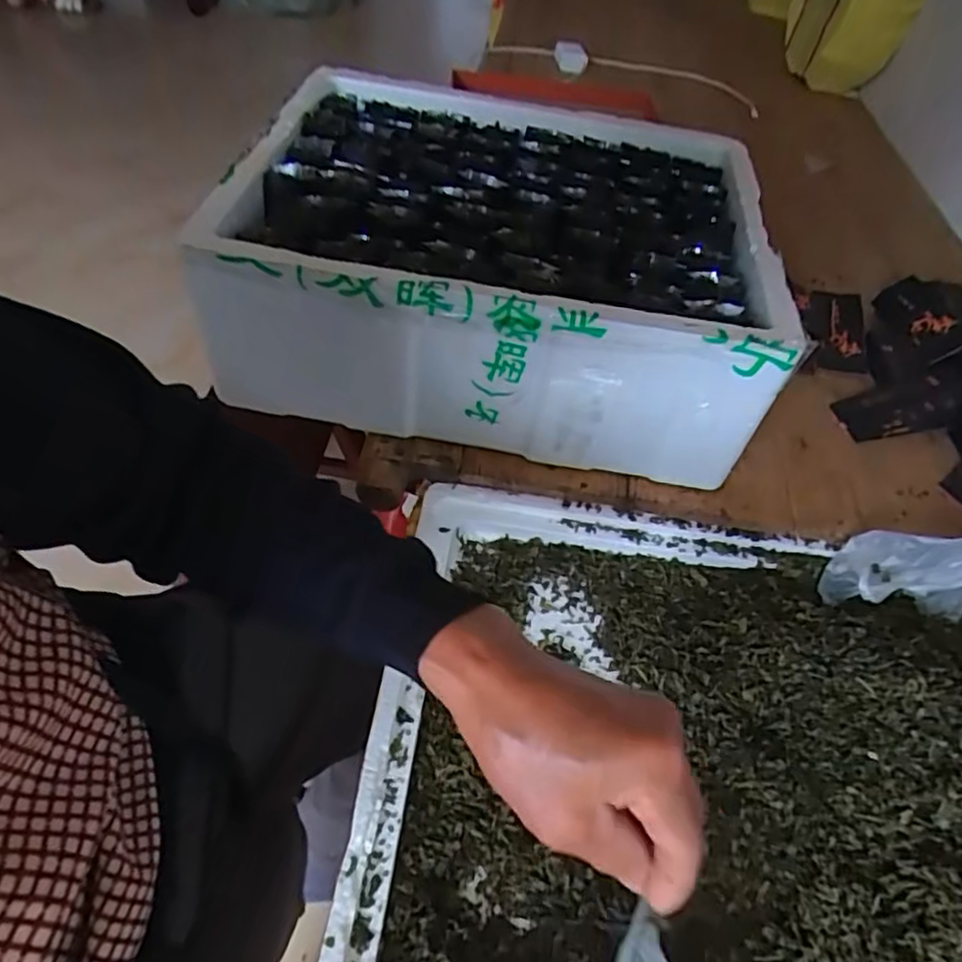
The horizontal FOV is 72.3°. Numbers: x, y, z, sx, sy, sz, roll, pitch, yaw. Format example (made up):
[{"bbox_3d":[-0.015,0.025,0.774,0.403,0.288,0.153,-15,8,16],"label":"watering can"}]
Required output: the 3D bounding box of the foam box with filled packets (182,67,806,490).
[{"bbox_3d":[0.024,-0.213,0.632,0.441,0.157,0.354,8,50,0],"label":"foam box with filled packets"}]

